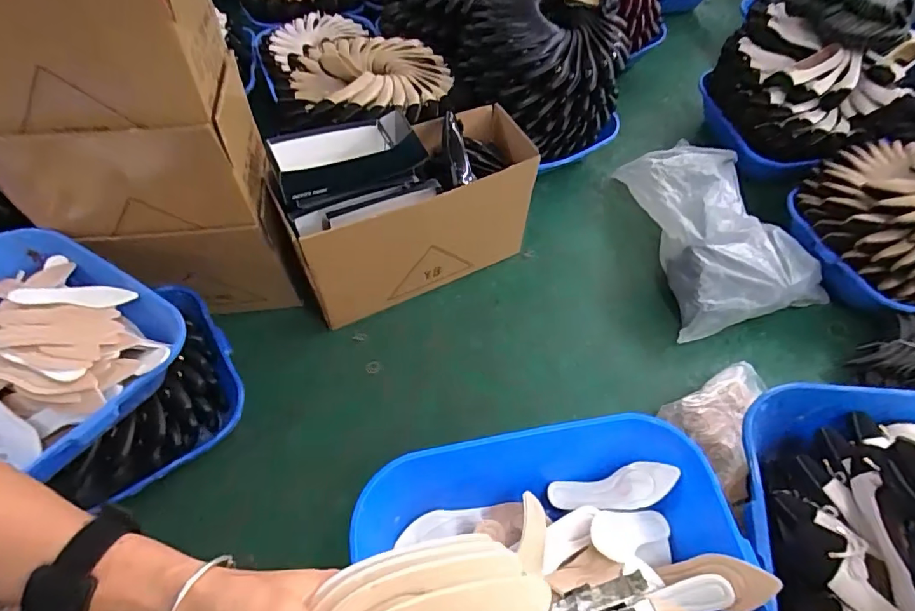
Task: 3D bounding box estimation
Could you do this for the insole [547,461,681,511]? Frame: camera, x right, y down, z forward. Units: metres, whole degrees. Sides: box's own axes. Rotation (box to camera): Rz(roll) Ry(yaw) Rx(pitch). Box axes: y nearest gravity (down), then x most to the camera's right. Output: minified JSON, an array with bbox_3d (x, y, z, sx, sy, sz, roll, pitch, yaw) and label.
[{"bbox_3d":[0.273,0.325,0.867,0.219,0.021,0.069,-18,56,18],"label":"insole"}]

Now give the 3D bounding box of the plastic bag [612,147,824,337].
[{"bbox_3d":[0.858,-0.287,1.638,0.501,0.163,0.708,-11,58,-8],"label":"plastic bag"}]

